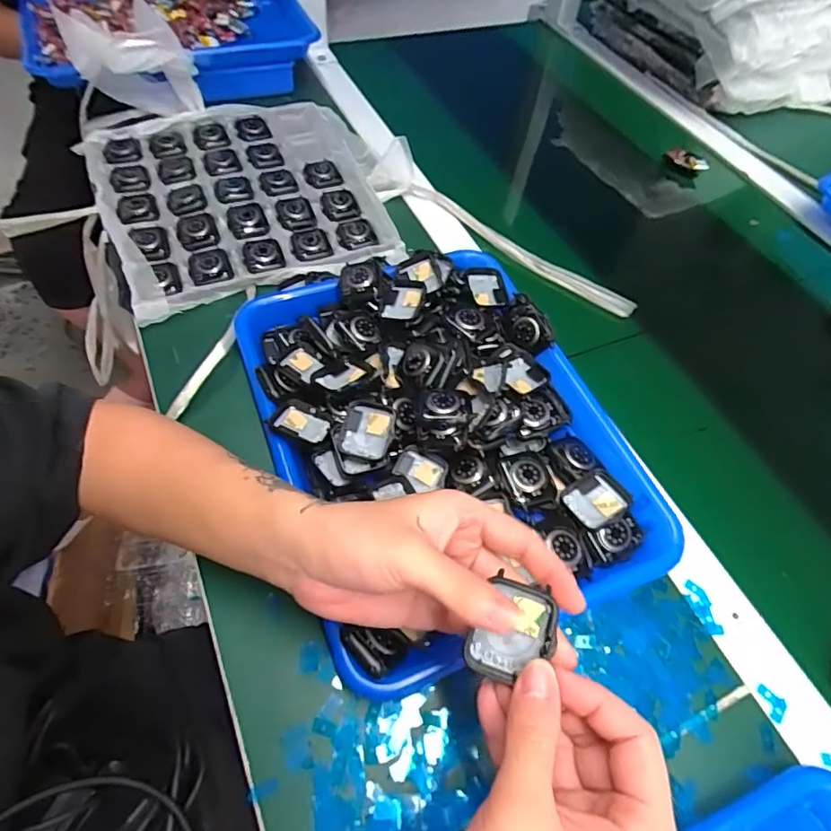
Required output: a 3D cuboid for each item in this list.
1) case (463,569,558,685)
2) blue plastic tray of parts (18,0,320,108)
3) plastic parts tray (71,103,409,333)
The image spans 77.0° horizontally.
[{"bbox_3d":[0.046,0.102,0.245,0.035,0.012,0.046,23,86,2],"label":"case"},{"bbox_3d":[-0.335,-0.541,0.727,0.357,0.076,0.296,-17,59,-14],"label":"blue plastic tray of parts"},{"bbox_3d":[-0.196,-0.248,0.581,0.289,0.020,0.328,-15,59,-13],"label":"plastic parts tray"}]

